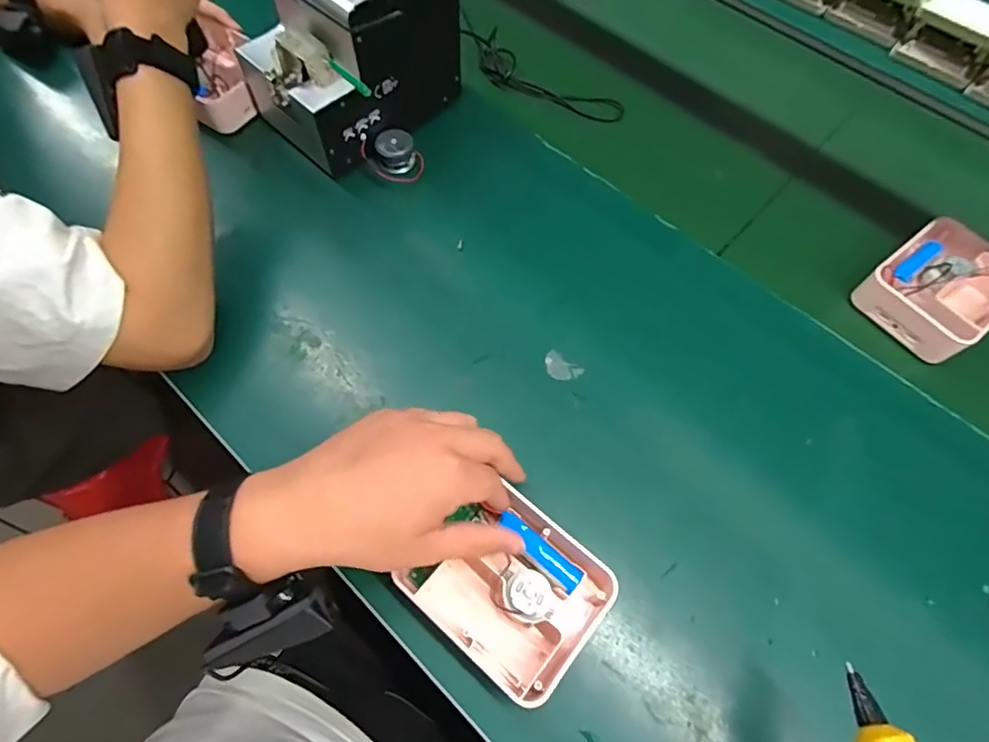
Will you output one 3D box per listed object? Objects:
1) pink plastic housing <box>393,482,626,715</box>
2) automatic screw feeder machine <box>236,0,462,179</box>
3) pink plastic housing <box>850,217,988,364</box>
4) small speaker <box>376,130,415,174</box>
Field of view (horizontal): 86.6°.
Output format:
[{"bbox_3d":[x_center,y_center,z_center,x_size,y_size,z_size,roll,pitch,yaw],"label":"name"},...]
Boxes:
[{"bbox_3d":[0.011,0.146,0.356,0.114,0.038,0.099,36,69,14],"label":"pink plastic housing"},{"bbox_3d":[-0.139,-0.319,0.519,0.187,0.145,0.132,-38,71,-18],"label":"automatic screw feeder machine"},{"bbox_3d":[0.420,-0.078,0.494,0.128,0.037,0.100,-34,70,-16],"label":"pink plastic housing"},{"bbox_3d":[-0.101,-0.227,0.541,0.036,0.022,0.039,-5,65,-4],"label":"small speaker"}]

